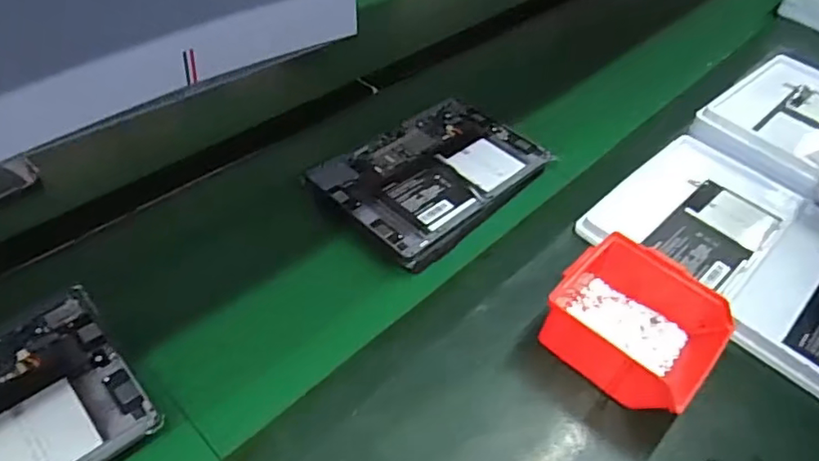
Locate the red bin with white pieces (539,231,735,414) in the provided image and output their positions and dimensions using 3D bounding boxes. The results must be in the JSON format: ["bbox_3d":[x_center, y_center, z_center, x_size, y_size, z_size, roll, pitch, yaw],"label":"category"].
[{"bbox_3d":[0.200,0.084,0.520,0.139,0.057,0.126,35,52,27],"label":"red bin with white pieces"}]

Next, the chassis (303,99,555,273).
[{"bbox_3d":[0.030,-0.067,0.689,0.174,0.033,0.263,33,51,29],"label":"chassis"}]

